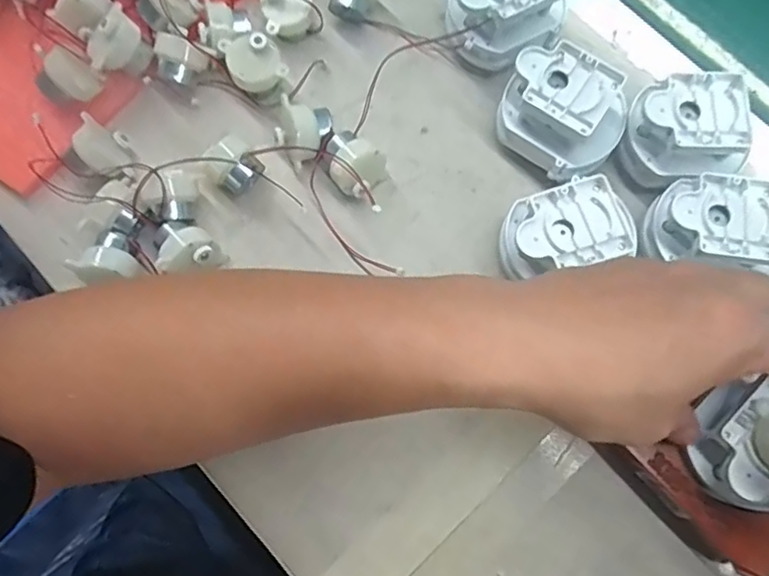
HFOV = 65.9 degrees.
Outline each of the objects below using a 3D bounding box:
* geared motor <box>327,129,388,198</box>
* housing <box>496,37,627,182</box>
[{"bbox_3d":[-0.019,-0.071,0.344,0.032,0.032,0.029,38,79,8],"label":"geared motor"},{"bbox_3d":[0.100,-0.098,0.343,0.068,0.053,0.055,38,79,8],"label":"housing"}]

